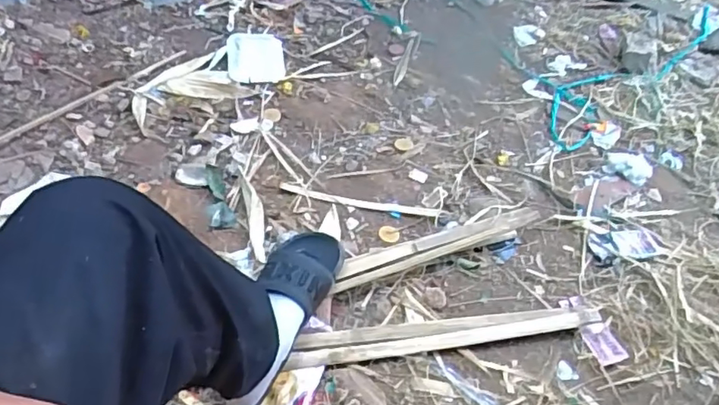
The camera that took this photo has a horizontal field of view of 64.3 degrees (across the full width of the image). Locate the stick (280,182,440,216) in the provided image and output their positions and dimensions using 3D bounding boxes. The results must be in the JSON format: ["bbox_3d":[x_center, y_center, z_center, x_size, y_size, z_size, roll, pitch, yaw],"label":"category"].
[{"bbox_3d":[-0.001,0.000,1.094,0.304,0.011,0.021,10,54,4],"label":"stick"}]

